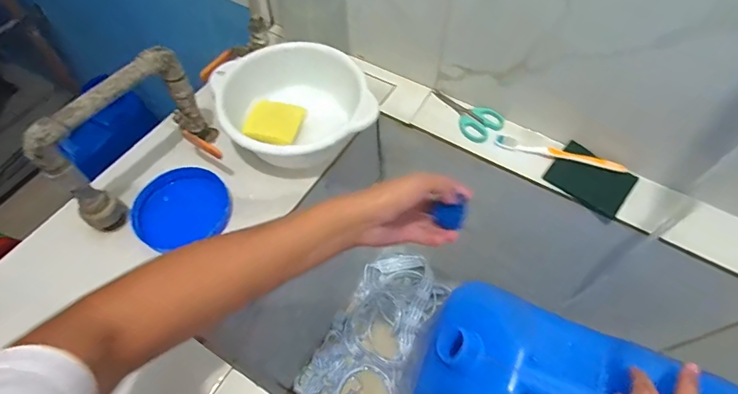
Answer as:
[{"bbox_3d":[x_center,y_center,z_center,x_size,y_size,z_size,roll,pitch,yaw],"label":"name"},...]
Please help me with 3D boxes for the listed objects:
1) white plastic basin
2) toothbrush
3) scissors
[{"bbox_3d":[-0.103,-0.121,0.595,0.184,0.087,0.181,0,58,0],"label":"white plastic basin"},{"bbox_3d":[0.267,-0.061,0.599,0.173,0.012,0.017,14,59,9],"label":"toothbrush"},{"bbox_3d":[0.143,-0.131,0.653,0.064,0.009,0.122,-37,65,-21],"label":"scissors"}]

